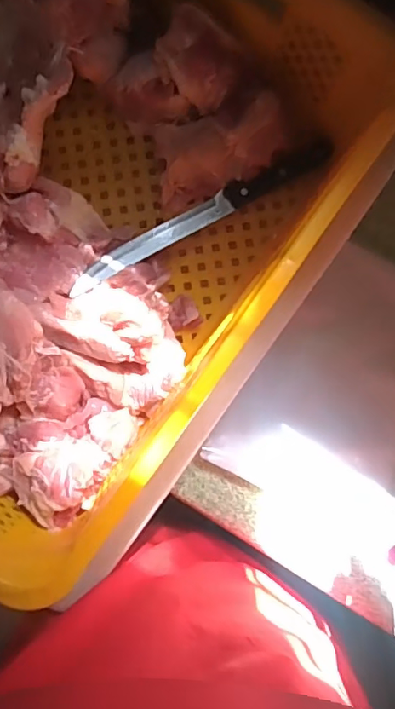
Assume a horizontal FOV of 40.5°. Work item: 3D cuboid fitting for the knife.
[{"bbox_3d":[0.006,-0.141,0.535,0.296,0.035,0.025,-31,92,-7],"label":"knife"}]

